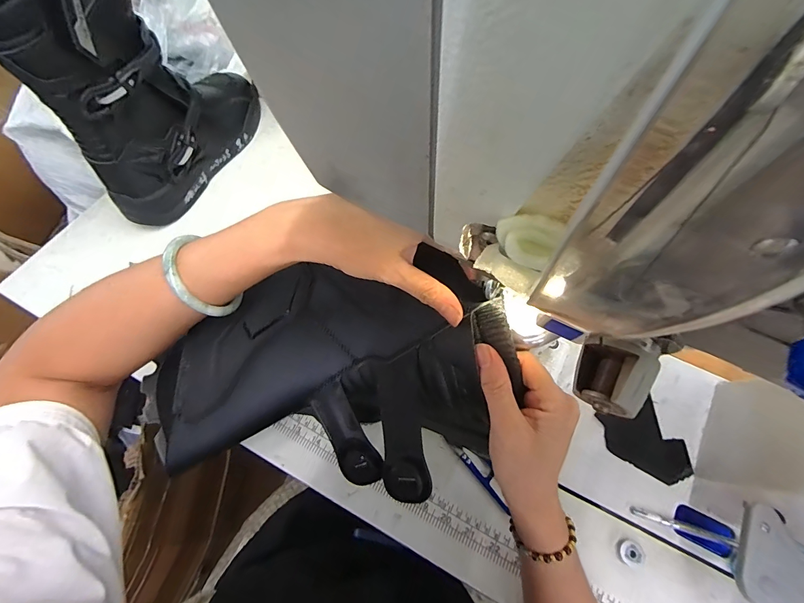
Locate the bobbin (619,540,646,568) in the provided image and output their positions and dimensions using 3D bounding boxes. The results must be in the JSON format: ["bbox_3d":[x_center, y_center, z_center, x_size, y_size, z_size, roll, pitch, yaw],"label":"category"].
[{"bbox_3d":[0.219,0.239,0.353,0.022,0.011,0.021,0,63,0],"label":"bobbin"}]

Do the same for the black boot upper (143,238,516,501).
[{"bbox_3d":[-0.068,0.038,0.284,0.272,0.098,0.172,6,64,3],"label":"black boot upper"}]

